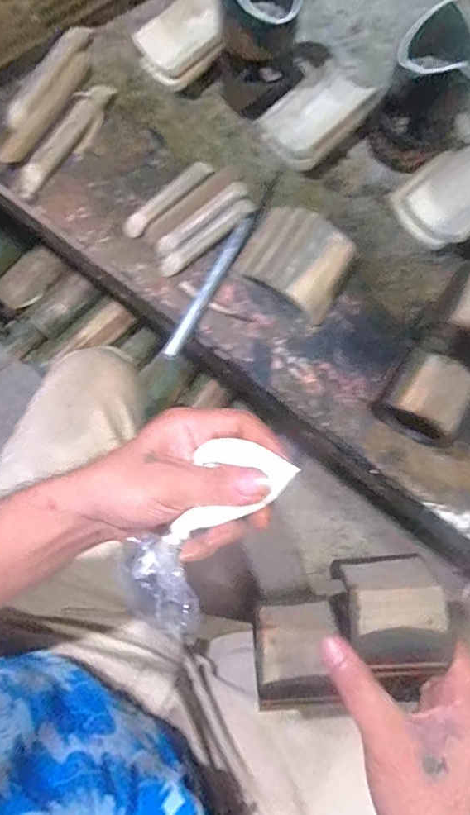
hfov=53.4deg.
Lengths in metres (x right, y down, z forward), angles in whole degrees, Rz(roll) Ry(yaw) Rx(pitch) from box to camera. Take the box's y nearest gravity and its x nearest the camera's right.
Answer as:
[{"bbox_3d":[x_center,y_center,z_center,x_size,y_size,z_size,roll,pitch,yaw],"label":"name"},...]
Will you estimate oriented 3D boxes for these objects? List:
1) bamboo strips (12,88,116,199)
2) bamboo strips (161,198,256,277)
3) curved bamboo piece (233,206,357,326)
[{"bbox_3d":[-0.186,-0.294,0.513,0.033,0.016,0.154,33,77,7],"label":"bamboo strips"},{"bbox_3d":[-0.027,-0.178,0.491,0.123,0.013,0.020,-41,79,-11],"label":"bamboo strips"},{"bbox_3d":[0.062,-0.149,0.472,0.106,0.043,0.087,30,77,7],"label":"curved bamboo piece"}]

